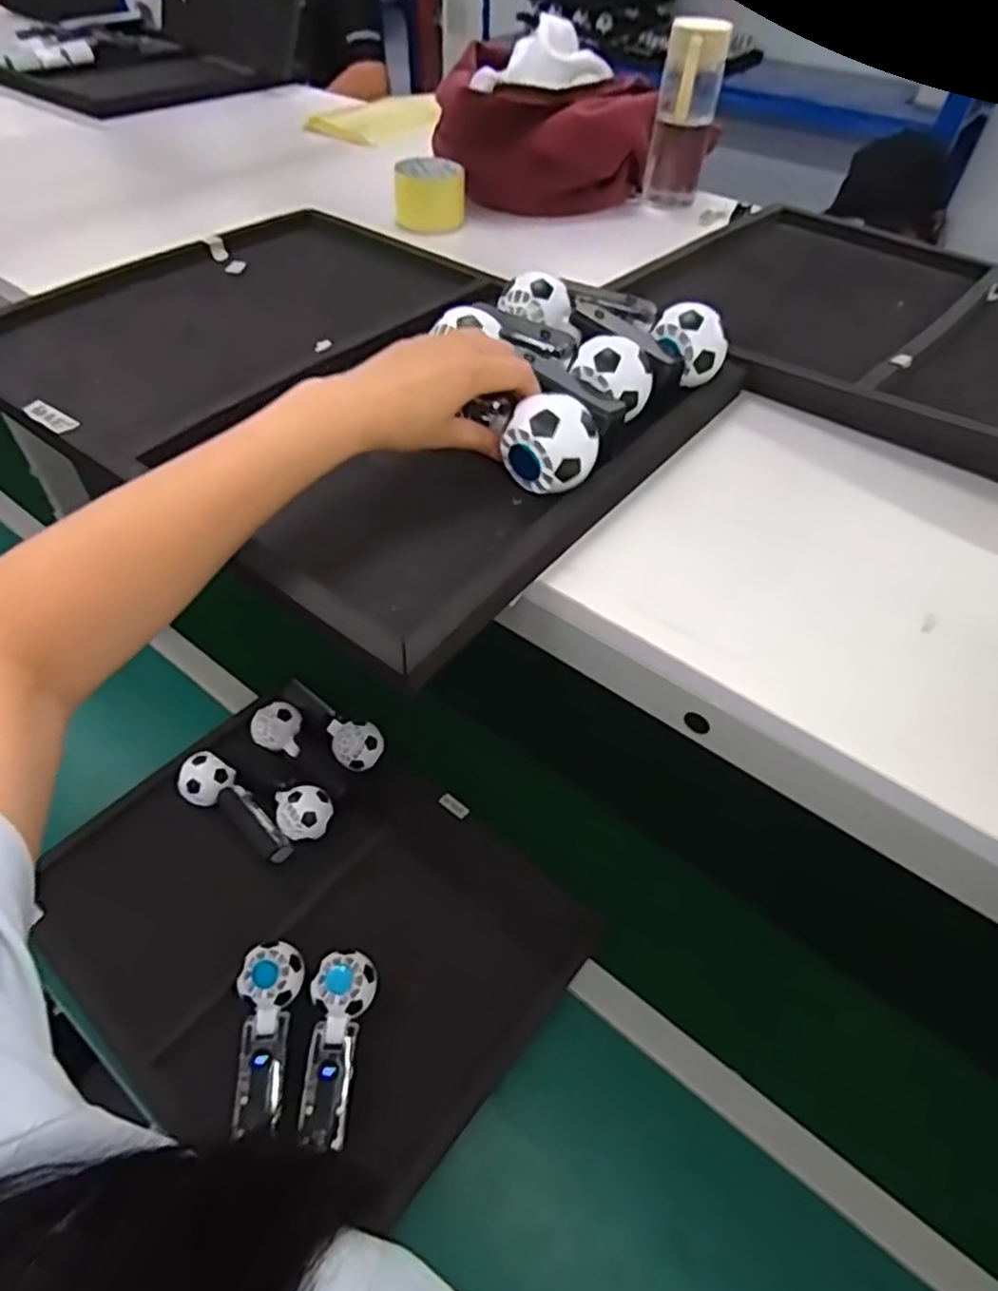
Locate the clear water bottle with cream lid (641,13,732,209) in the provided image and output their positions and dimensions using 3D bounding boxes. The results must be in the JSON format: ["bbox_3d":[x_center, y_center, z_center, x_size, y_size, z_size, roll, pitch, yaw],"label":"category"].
[{"bbox_3d":[0.231,-0.655,0.851,0.073,0.171,0.060,9,47,7],"label":"clear water bottle with cream lid"}]

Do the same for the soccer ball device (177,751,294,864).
[{"bbox_3d":[-0.324,0.202,0.832,0.062,0.051,0.173,-35,57,-29],"label":"soccer ball device"}]

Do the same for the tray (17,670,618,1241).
[{"bbox_3d":[-0.220,0.298,0.773,0.550,0.073,0.422,33,57,20],"label":"tray"}]

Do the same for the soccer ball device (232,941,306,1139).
[{"bbox_3d":[-0.235,0.384,0.677,0.063,0.044,0.168,2,47,0],"label":"soccer ball device"}]

